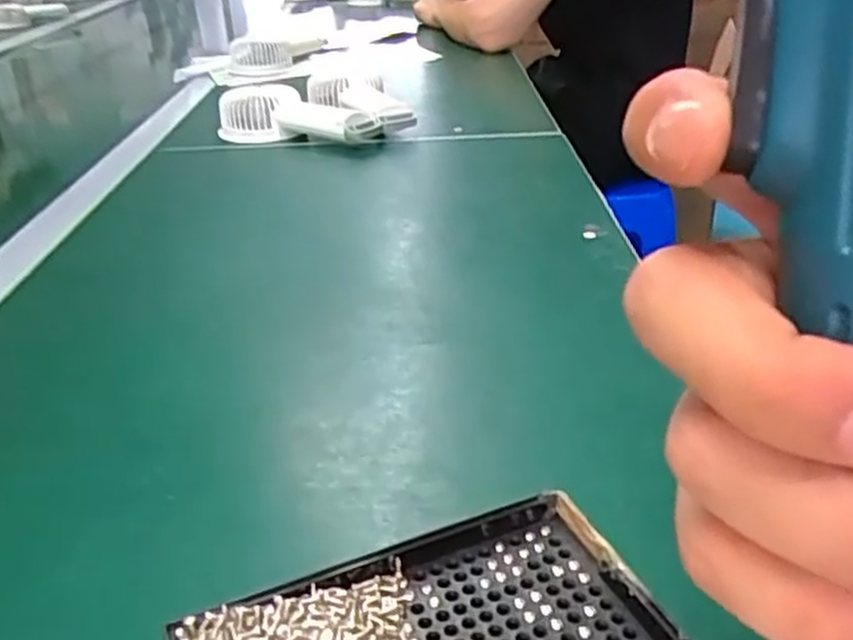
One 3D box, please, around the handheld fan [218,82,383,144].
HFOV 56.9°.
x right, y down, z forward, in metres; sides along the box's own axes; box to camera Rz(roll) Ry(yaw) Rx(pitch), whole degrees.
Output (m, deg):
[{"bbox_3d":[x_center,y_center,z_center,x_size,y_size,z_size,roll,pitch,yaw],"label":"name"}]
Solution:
[{"bbox_3d":[-0.127,-0.196,0.763,0.167,0.049,0.055,8,30,16],"label":"handheld fan"}]

